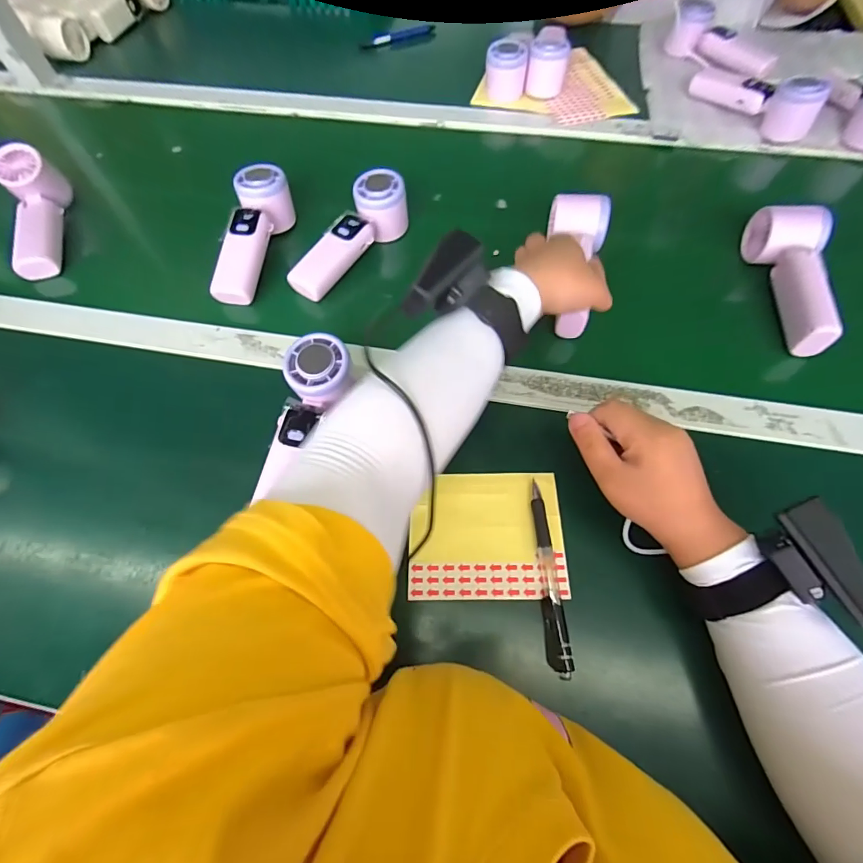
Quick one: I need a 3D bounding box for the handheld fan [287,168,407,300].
[{"bbox_3d":[-0.090,-0.215,0.473,0.051,0.051,0.161,32,67,17],"label":"handheld fan"}]

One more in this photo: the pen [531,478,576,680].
[{"bbox_3d":[0.087,0.106,0.329,0.014,0.011,0.136,-3,62,0],"label":"pen"}]

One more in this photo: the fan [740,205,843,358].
[{"bbox_3d":[0.356,-0.155,0.428,0.052,0.053,0.163,9,63,6],"label":"fan"}]

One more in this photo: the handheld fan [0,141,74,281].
[{"bbox_3d":[-0.467,-0.251,0.517,0.048,0.052,0.164,-14,79,-6],"label":"handheld fan"}]

